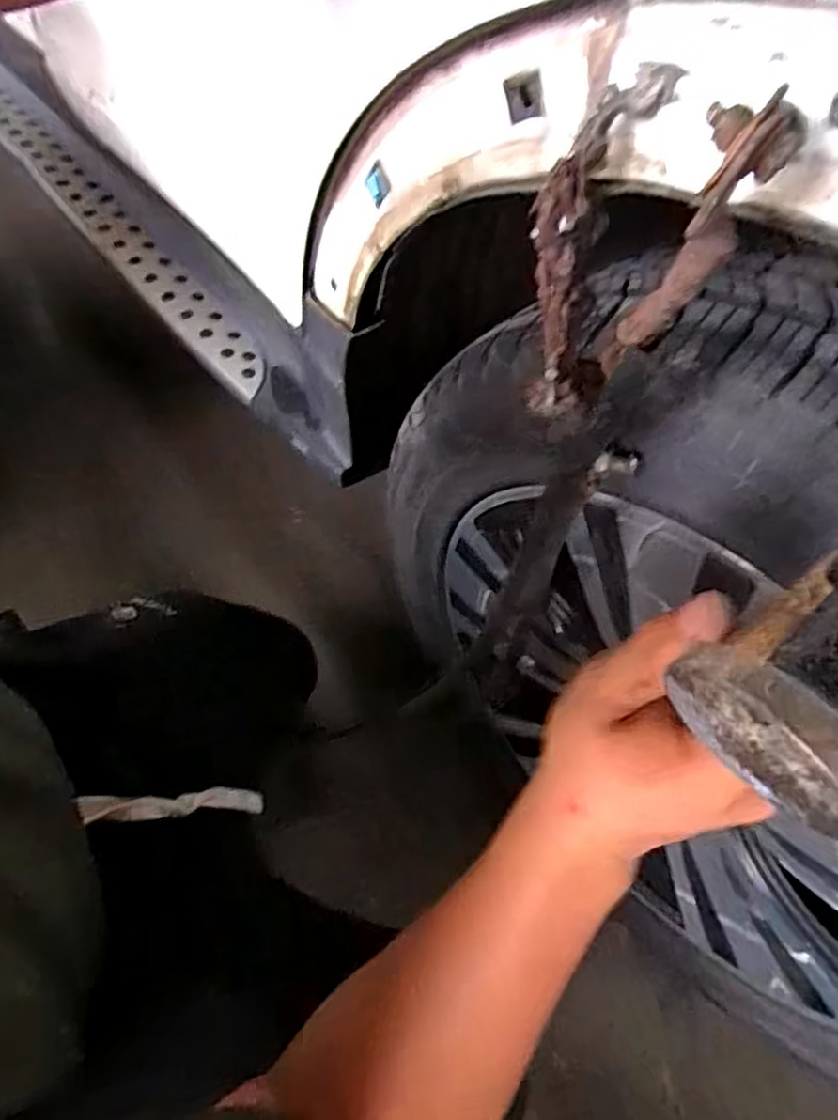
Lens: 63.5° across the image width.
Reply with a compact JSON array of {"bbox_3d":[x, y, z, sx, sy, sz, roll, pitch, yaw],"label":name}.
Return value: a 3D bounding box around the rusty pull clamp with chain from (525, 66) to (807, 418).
[{"bbox_3d":[0.083,-0.119,0.279,0.042,0.142,0.087,-35,65,-22],"label":"rusty pull clamp with chain"}]

